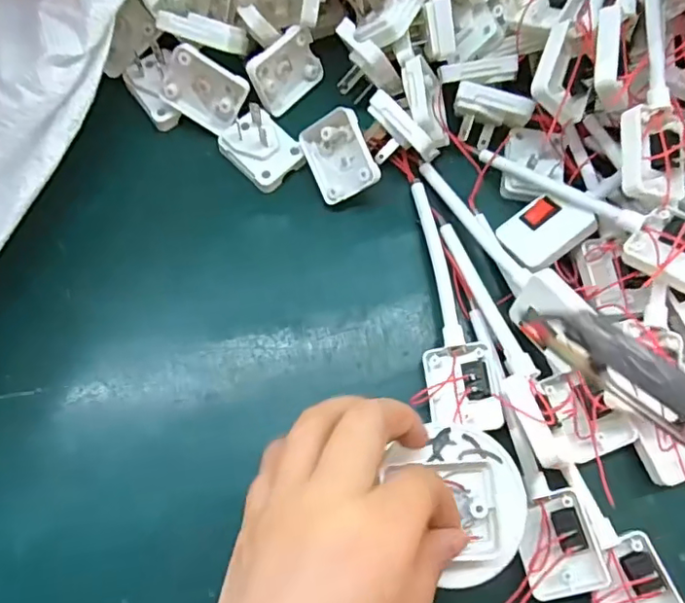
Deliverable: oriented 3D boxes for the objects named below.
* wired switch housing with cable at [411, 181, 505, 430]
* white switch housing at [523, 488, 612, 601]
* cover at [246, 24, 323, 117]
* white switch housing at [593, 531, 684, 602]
[{"bbox_3d":[0.058,-0.002,0.332,0.036,0.020,0.149,-7,72,-4],"label":"wired switch housing with cable"},{"bbox_3d":[0.109,0.122,0.289,0.037,0.011,0.047,-11,73,-6],"label":"white switch housing"},{"bbox_3d":[-0.037,-0.147,0.367,0.048,0.039,0.012,-42,51,-12],"label":"cover"},{"bbox_3d":[0.145,0.144,0.283,0.036,0.011,0.047,-21,74,-9],"label":"white switch housing"}]

